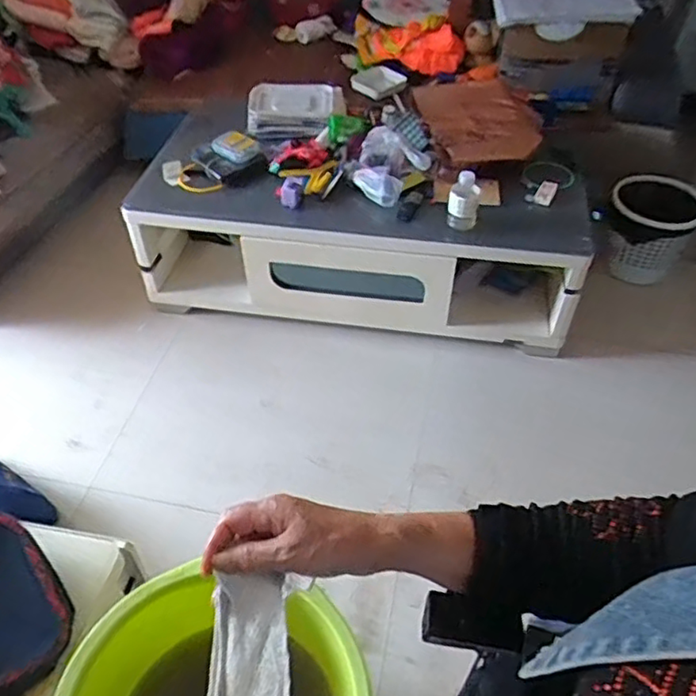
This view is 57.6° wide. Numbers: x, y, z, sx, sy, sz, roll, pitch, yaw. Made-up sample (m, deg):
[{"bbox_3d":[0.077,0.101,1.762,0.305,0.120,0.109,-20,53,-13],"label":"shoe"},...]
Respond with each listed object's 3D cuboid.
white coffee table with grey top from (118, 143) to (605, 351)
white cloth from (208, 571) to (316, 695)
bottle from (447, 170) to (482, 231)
[{"bbox_3d":[0.048,-0.330,1.924,1.246,0.399,0.458,8,47,7],"label":"white coffee table with grey top"},{"bbox_3d":[-0.067,0.248,0.454,0.067,0.174,0.023,3,3,-29],"label":"white cloth"},{"bbox_3d":[0.297,-0.372,1.628,0.081,0.166,0.065,7,47,7],"label":"bottle"}]

